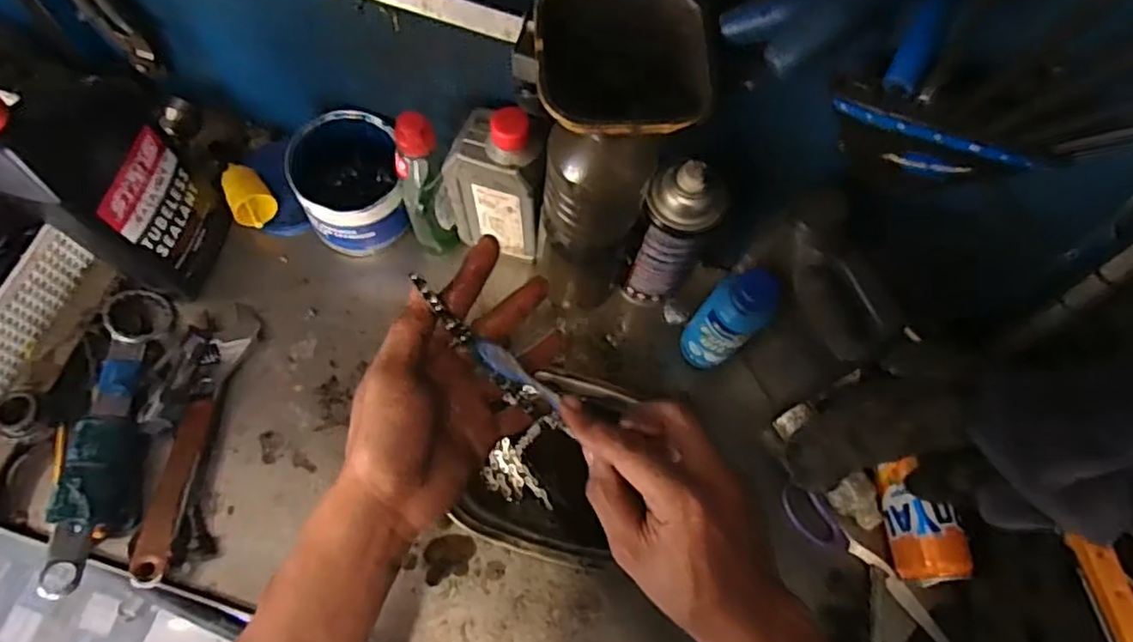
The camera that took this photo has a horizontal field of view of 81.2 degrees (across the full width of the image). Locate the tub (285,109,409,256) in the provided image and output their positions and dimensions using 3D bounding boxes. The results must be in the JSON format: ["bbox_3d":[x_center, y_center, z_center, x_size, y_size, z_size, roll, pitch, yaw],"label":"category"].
[{"bbox_3d":[-0.204,-0.128,0.630,0.090,0.097,0.109,-15,70,-9],"label":"tub"}]

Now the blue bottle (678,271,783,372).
[{"bbox_3d":[0.135,0.004,0.569,0.052,0.161,0.040,32,70,10],"label":"blue bottle"}]

